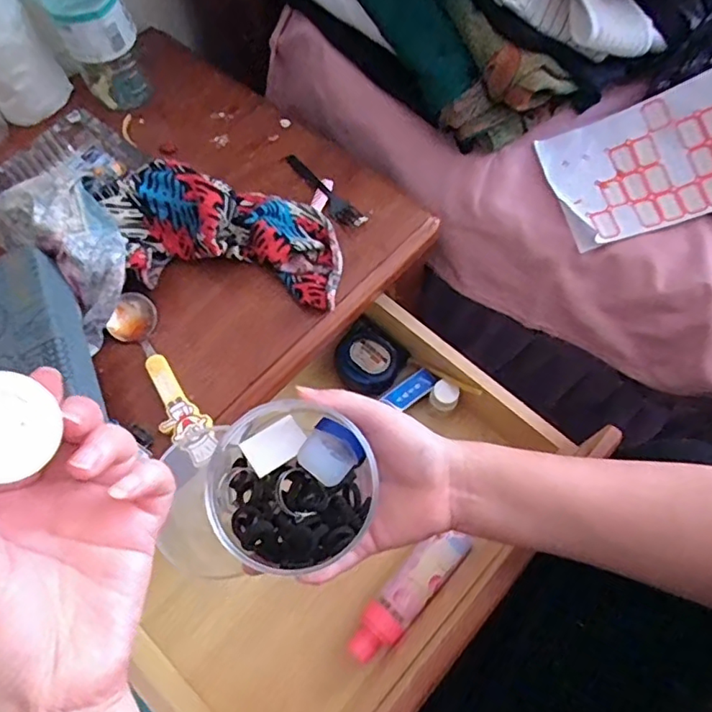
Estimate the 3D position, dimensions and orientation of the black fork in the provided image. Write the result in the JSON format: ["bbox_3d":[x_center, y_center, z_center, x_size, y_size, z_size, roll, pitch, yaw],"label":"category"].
[{"bbox_3d":[-0.028,-0.148,0.502,0.019,0.007,0.101,-36,69,-14],"label":"black fork"}]

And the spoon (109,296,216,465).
[{"bbox_3d":[-0.145,0.016,0.425,0.035,0.014,0.149,-30,67,-12],"label":"spoon"}]

